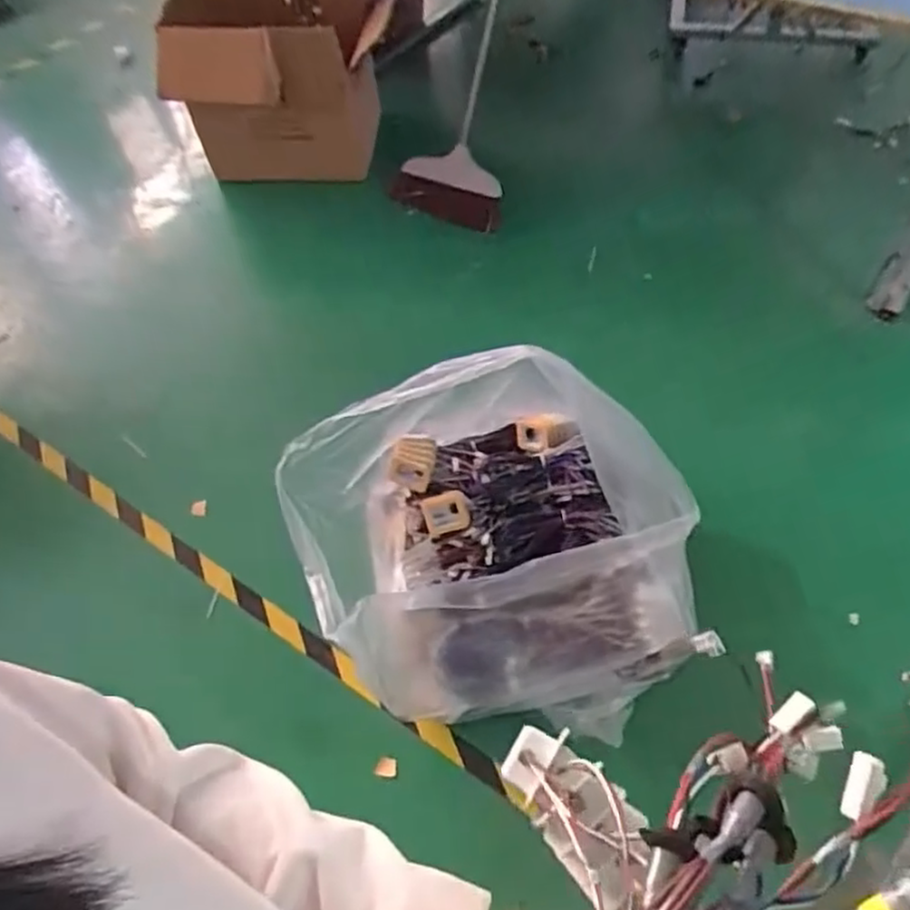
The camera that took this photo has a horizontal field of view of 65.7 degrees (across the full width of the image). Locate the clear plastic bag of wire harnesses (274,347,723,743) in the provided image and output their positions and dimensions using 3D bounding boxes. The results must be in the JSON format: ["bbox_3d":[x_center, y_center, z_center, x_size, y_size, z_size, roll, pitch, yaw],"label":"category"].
[{"bbox_3d":[0.073,0.177,1.285,0.640,0.466,0.611,-22,58,-10],"label":"clear plastic bag of wire harnesses"}]

